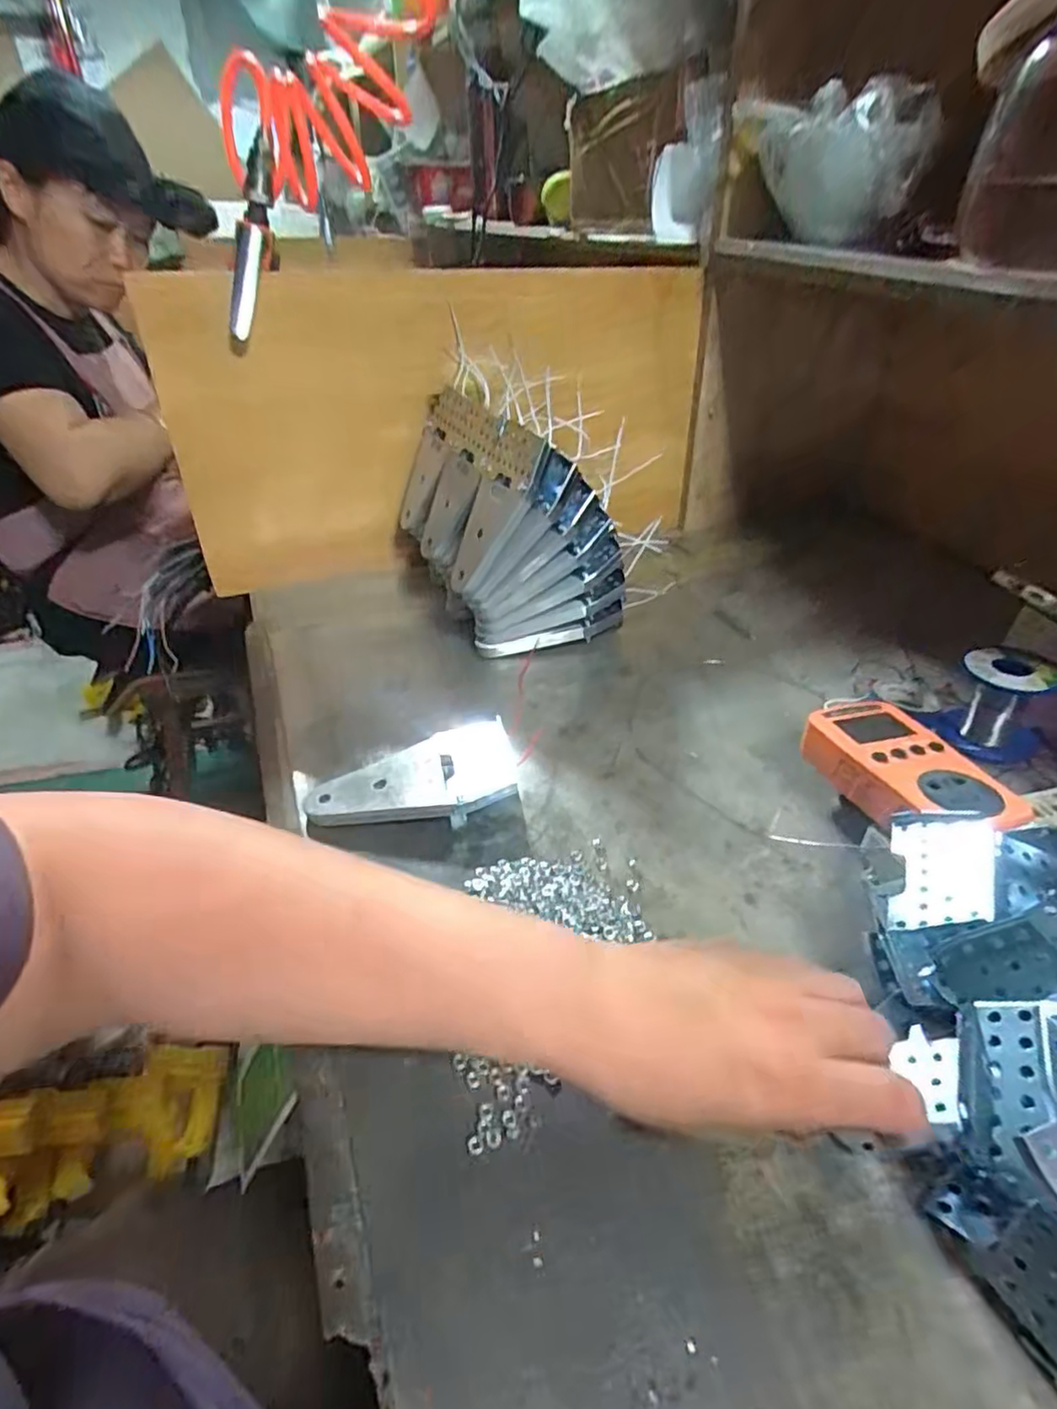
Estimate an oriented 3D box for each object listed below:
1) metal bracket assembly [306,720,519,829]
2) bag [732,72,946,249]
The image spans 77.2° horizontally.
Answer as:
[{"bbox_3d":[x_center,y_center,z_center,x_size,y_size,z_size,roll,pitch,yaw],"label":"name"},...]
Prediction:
[{"bbox_3d":[-0.076,0.053,0.443,0.137,0.024,0.069,-10,39,-13],"label":"metal bracket assembly"},{"bbox_3d":[0.229,-0.423,0.522,0.060,0.091,0.156,-19,42,-23],"label":"bag"}]

